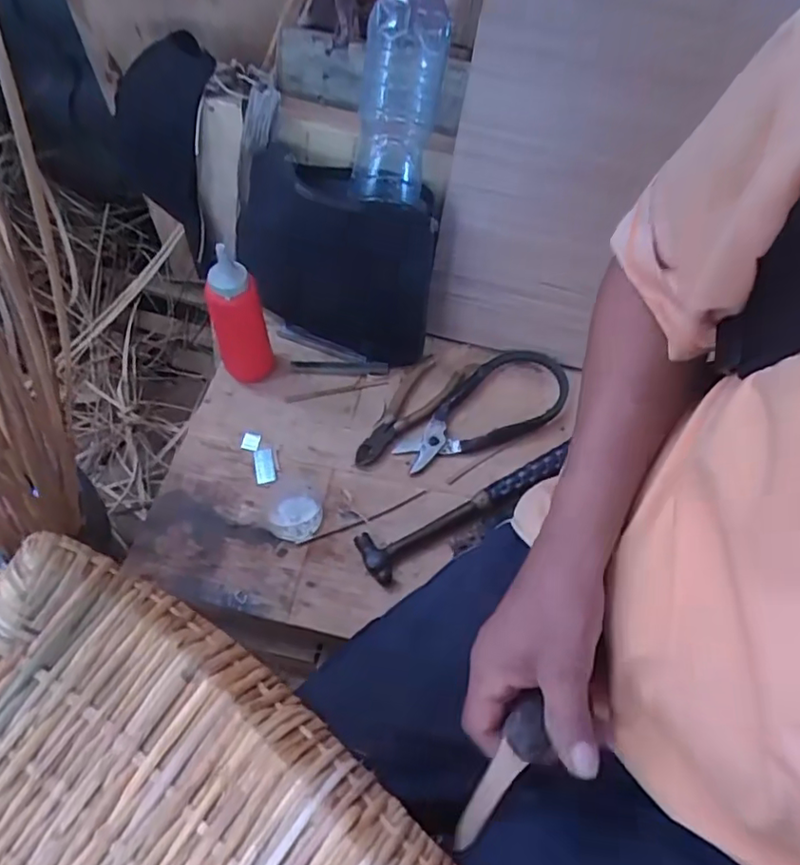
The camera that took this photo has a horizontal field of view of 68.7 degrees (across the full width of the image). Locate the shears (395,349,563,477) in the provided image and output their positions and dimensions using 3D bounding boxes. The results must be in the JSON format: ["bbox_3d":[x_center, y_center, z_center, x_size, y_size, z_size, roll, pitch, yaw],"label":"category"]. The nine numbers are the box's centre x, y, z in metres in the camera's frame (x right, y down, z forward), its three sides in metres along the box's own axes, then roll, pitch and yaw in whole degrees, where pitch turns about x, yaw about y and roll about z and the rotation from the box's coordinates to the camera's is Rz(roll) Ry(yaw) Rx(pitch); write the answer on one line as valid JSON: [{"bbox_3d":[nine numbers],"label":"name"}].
[{"bbox_3d":[0.104,-0.024,0.659,0.227,0.020,0.098,-36,66,-23],"label":"shears"}]

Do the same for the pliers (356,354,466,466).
[{"bbox_3d":[0.004,-0.026,0.649,0.057,0.013,0.160,36,63,19],"label":"pliers"}]

